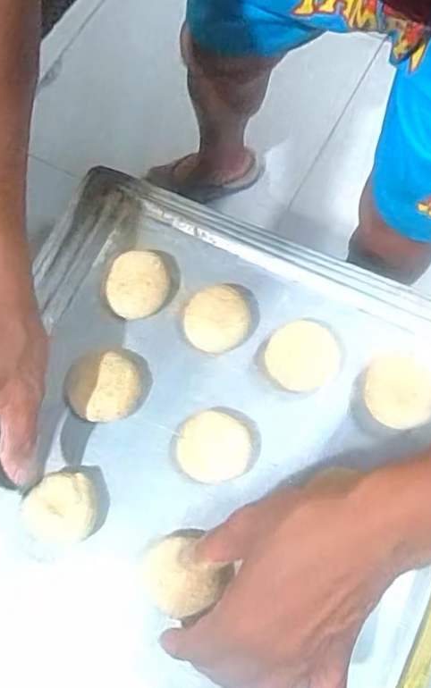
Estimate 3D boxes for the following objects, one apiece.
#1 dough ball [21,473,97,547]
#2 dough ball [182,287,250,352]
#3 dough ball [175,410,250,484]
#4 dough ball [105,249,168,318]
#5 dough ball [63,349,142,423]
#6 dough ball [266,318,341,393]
[{"bbox_3d":[-0.105,0.111,0.402,0.049,0.031,0.045,0,71,1],"label":"dough ball"},{"bbox_3d":[0.000,-0.016,0.441,0.045,0.029,0.047,0,71,1],"label":"dough ball"},{"bbox_3d":[-0.001,0.073,0.417,0.048,0.023,0.048,0,71,1],"label":"dough ball"},{"bbox_3d":[-0.058,-0.044,0.451,0.045,0.026,0.051,-11,71,-2],"label":"dough ball"},{"bbox_3d":[-0.082,0.030,0.430,0.057,0.026,0.050,32,75,12],"label":"dough ball"},{"bbox_3d":[0.063,0.009,0.432,0.053,0.016,0.048,-43,75,-12],"label":"dough ball"}]

